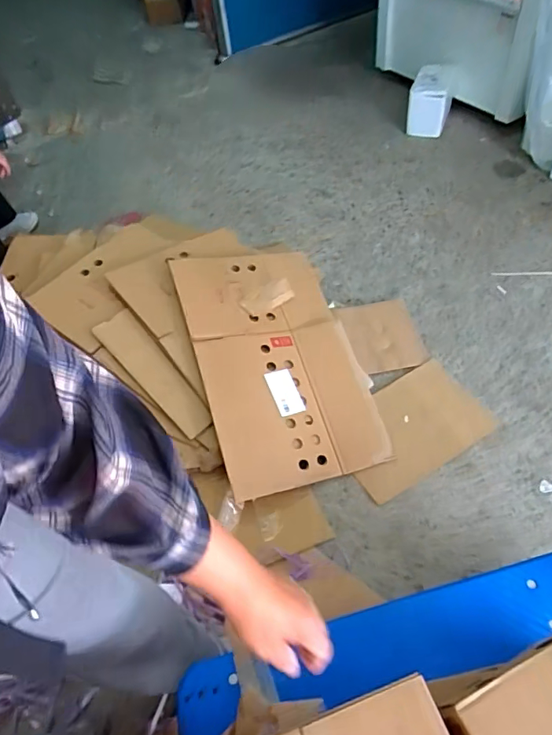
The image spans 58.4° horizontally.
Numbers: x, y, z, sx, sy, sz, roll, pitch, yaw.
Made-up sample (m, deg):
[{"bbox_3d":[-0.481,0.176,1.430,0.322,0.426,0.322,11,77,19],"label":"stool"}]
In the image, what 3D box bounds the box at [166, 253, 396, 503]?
[{"bbox_3d":[0.008,-0.029,1.392,0.443,0.044,0.727,-14,73,-15],"label":"box"}]

